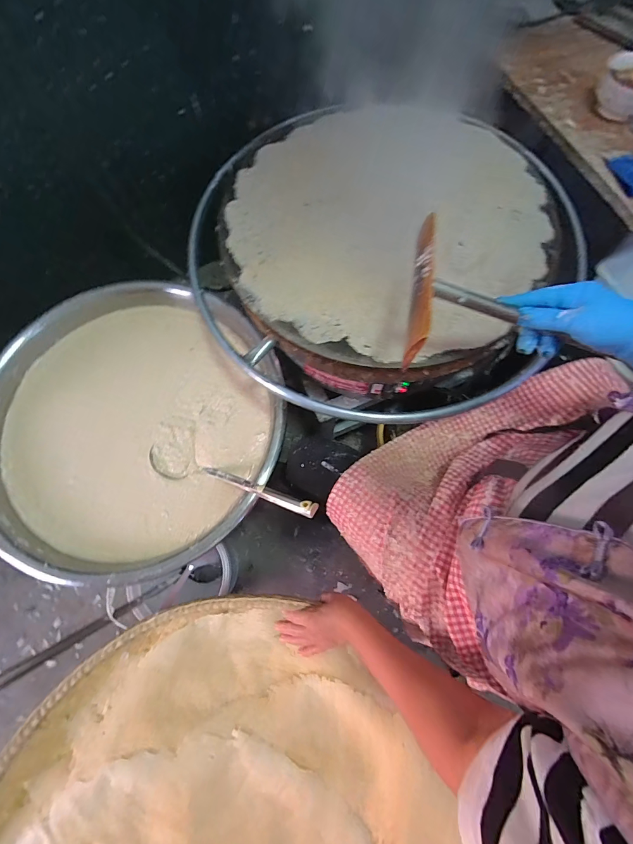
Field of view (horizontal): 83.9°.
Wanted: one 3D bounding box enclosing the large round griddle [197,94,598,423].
[{"bbox_3d":[0.112,-0.304,0.627,0.611,0.072,0.619,0,73,0],"label":"large round griddle"}]

